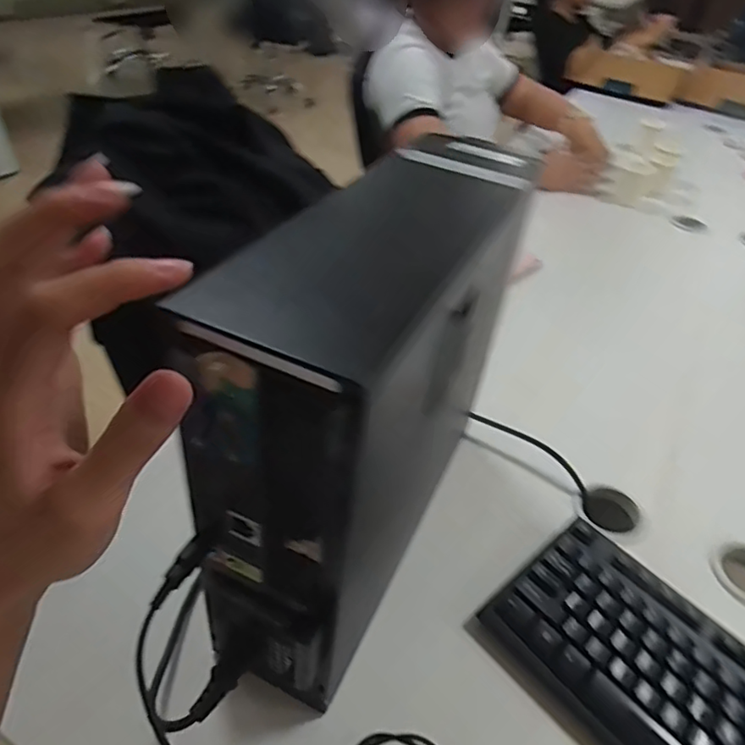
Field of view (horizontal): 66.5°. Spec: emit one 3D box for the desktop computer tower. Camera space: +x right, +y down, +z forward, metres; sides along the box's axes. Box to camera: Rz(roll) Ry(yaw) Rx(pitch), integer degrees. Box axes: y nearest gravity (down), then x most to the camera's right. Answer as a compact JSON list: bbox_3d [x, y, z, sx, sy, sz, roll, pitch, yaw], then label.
[{"bbox_3d":[0.000,0.029,0.370,0.085,0.301,0.279,24,43,19],"label":"desktop computer tower"}]

